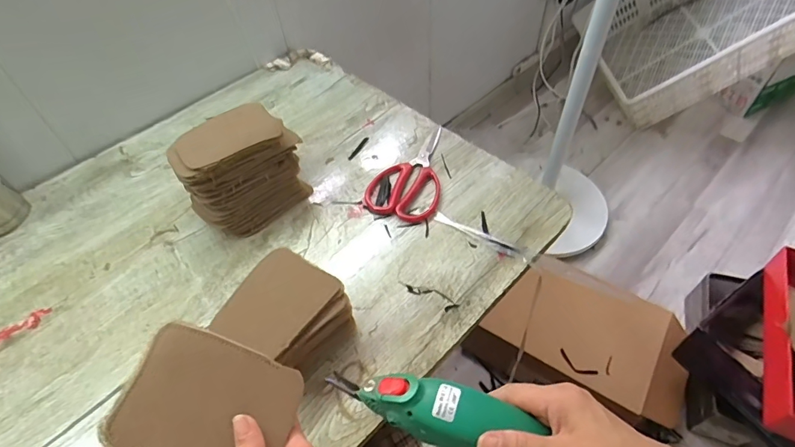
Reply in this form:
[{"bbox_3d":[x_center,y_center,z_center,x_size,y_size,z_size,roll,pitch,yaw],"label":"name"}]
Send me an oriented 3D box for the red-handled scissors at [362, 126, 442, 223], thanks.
[{"bbox_3d":[0.015,-0.076,0.629,0.101,0.008,0.174,7,52,9],"label":"red-handled scissors"}]

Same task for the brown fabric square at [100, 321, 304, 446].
[{"bbox_3d":[-0.133,0.130,0.323,0.115,0.006,0.087,24,60,-6],"label":"brown fabric square"}]

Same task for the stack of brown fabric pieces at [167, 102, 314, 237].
[{"bbox_3d":[-0.199,-0.068,0.580,0.145,0.113,0.100,-38,58,-24],"label":"stack of brown fabric pieces"}]

